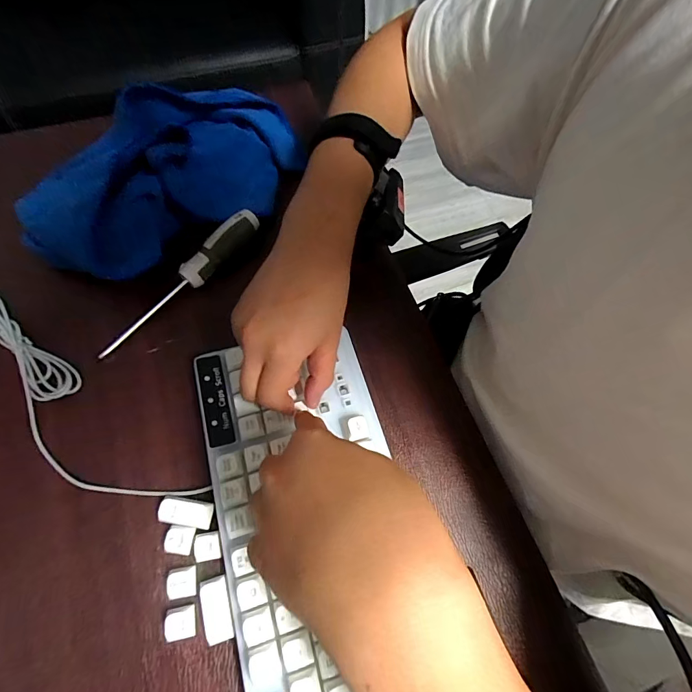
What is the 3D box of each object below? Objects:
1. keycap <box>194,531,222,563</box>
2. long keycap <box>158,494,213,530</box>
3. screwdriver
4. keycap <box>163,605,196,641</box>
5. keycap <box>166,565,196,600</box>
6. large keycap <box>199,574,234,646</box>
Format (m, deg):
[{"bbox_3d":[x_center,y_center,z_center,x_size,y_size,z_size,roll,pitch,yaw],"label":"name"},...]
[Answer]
[{"bbox_3d":[-0.095,0.138,0.261,0.018,0.008,0.017,-9,68,-7],"label":"keycap"},{"bbox_3d":[-0.112,0.118,0.269,0.036,0.012,0.017,11,67,2],"label":"long keycap"},{"bbox_3d":[-0.141,-0.056,0.335,0.023,0.028,0.171,37,70,12],"label":"screwdriver"},{"bbox_3d":[-0.106,0.177,0.244,0.018,0.013,0.018,-7,67,-6],"label":"keycap"},{"bbox_3d":[-0.109,0.157,0.253,0.019,0.012,0.018,-8,67,-7],"label":"keycap"},{"bbox_3d":[-0.084,0.171,0.248,0.019,0.010,0.036,-13,68,-9],"label":"large keycap"}]

